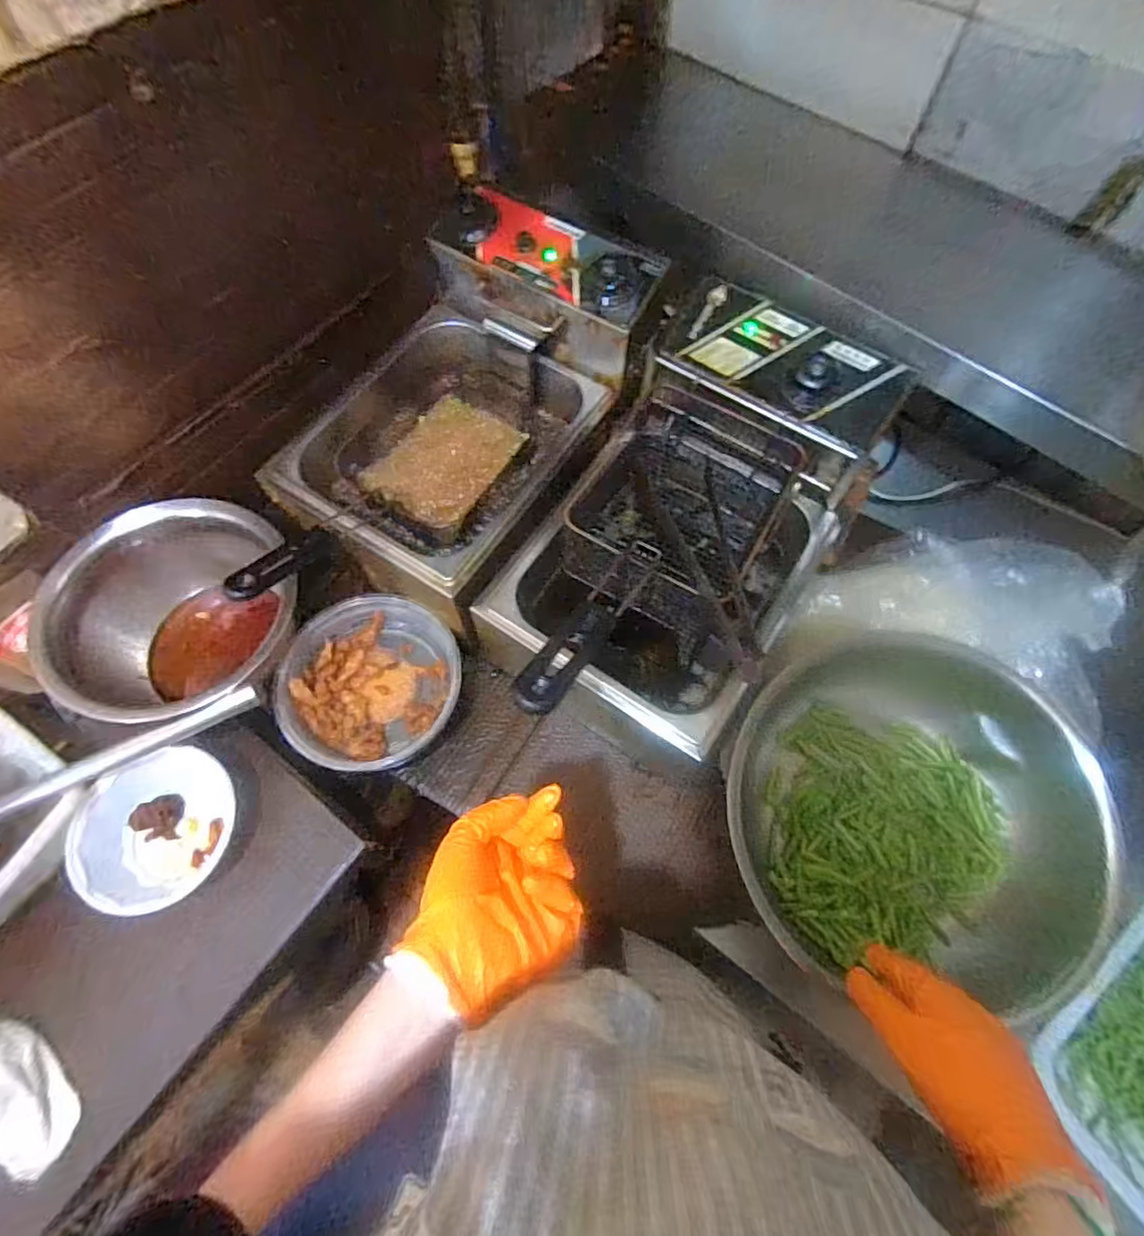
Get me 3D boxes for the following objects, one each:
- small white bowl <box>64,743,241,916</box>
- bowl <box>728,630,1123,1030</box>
[{"bbox_3d":[-0.446,0.230,0.666,0.142,0.067,0.144,0,66,0],"label":"small white bowl"},{"bbox_3d":[0.350,0.188,0.662,0.363,0.121,0.342,0,66,0],"label":"bowl"}]

